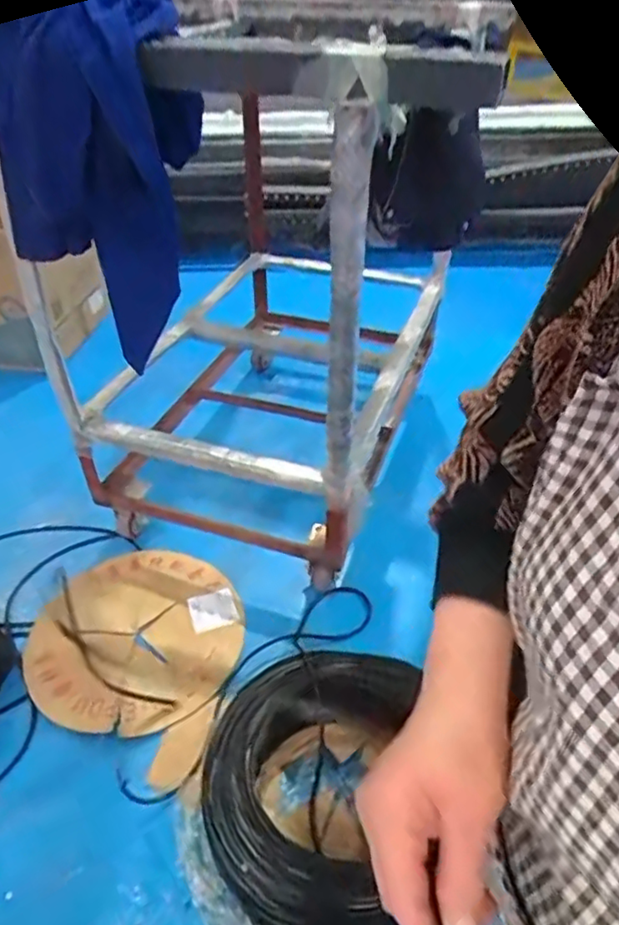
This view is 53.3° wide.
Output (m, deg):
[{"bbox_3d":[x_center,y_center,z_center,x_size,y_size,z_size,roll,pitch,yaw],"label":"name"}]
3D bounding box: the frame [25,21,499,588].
[{"bbox_3d":[-0.037,-0.406,1.520,0.666,1.110,1.061,13,42,16],"label":"frame"}]

